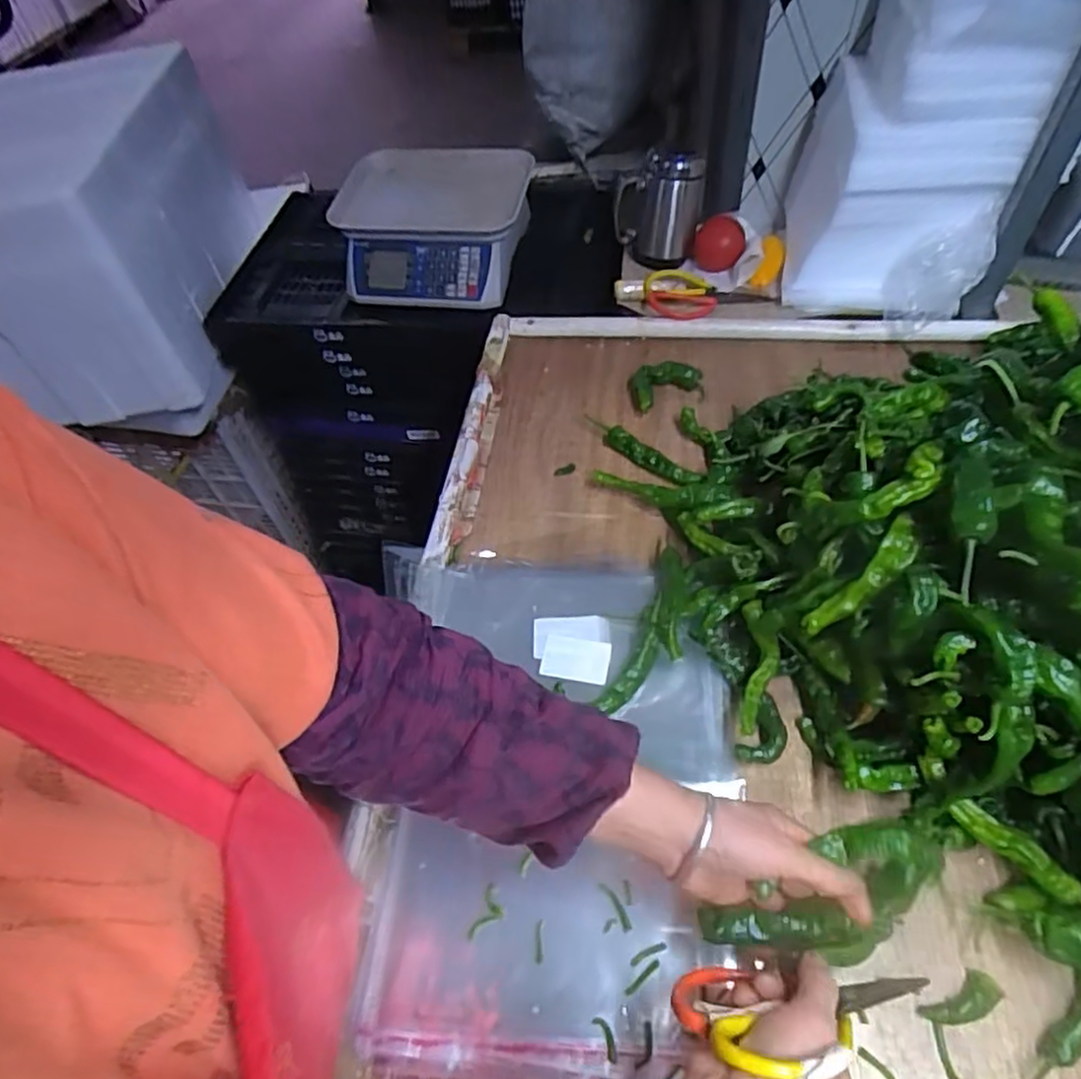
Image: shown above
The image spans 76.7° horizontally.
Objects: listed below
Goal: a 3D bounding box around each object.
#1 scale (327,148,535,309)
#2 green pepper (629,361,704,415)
[{"bbox_3d":[-0.165,-0.487,1.040,0.291,0.097,0.289,3,53,9],"label":"scale"},{"bbox_3d":[0.145,-0.192,0.832,0.086,0.032,0.055,-30,57,-16],"label":"green pepper"}]

